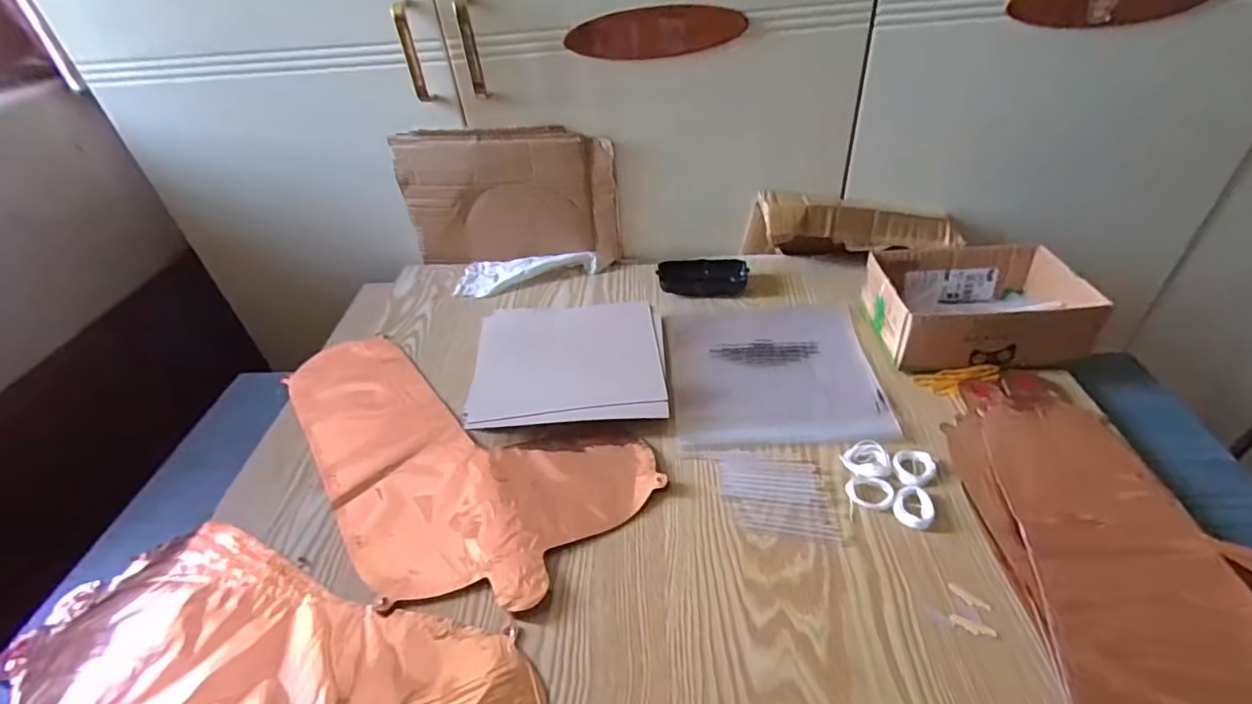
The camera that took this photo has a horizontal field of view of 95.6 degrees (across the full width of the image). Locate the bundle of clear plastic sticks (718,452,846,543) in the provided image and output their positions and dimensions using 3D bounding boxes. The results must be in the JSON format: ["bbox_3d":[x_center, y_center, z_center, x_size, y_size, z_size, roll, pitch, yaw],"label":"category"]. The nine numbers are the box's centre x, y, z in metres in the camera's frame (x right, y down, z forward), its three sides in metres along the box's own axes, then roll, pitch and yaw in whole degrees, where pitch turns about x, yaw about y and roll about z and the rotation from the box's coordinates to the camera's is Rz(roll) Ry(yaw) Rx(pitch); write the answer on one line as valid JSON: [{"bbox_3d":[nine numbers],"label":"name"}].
[{"bbox_3d":[0.126,0.116,0.470,0.094,0.004,0.077,5,41,12],"label":"bundle of clear plastic sticks"}]

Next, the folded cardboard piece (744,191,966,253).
[{"bbox_3d":[0.283,-0.157,0.714,0.246,0.082,0.065,-4,40,3],"label":"folded cardboard piece"}]

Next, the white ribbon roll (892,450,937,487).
[{"bbox_3d":[0.240,0.096,0.475,0.038,0.008,0.032,-26,44,-22],"label":"white ribbon roll"}]

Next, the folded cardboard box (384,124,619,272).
[{"bbox_3d":[-0.147,-0.192,0.729,0.270,0.175,0.025,0,40,6],"label":"folded cardboard box"}]

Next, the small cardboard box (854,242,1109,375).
[{"bbox_3d":[0.352,-0.048,0.582,0.177,0.070,0.134,-1,40,6],"label":"small cardboard box"}]

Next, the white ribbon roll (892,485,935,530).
[{"bbox_3d":[0.226,0.123,0.447,0.029,0.010,0.033,-2,40,4],"label":"white ribbon roll"}]

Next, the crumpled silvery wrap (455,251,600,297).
[{"bbox_3d":[-0.131,-0.106,0.744,0.180,0.025,0.068,-3,40,3],"label":"crumpled silvery wrap"}]

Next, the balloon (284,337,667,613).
[{"bbox_3d":[-0.188,0.079,0.547,0.409,0.009,0.220,30,51,35],"label":"balloon"}]

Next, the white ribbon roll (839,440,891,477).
[{"bbox_3d":[0.207,0.093,0.488,0.037,0.010,0.036,-3,40,3],"label":"white ribbon roll"}]

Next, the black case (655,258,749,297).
[{"bbox_3d":[0.096,-0.093,0.704,0.107,0.028,0.041,-5,40,1],"label":"black case"}]

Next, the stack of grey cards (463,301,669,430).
[{"bbox_3d":[-0.059,0.009,0.603,0.196,0.021,0.169,-4,40,3],"label":"stack of grey cards"}]

